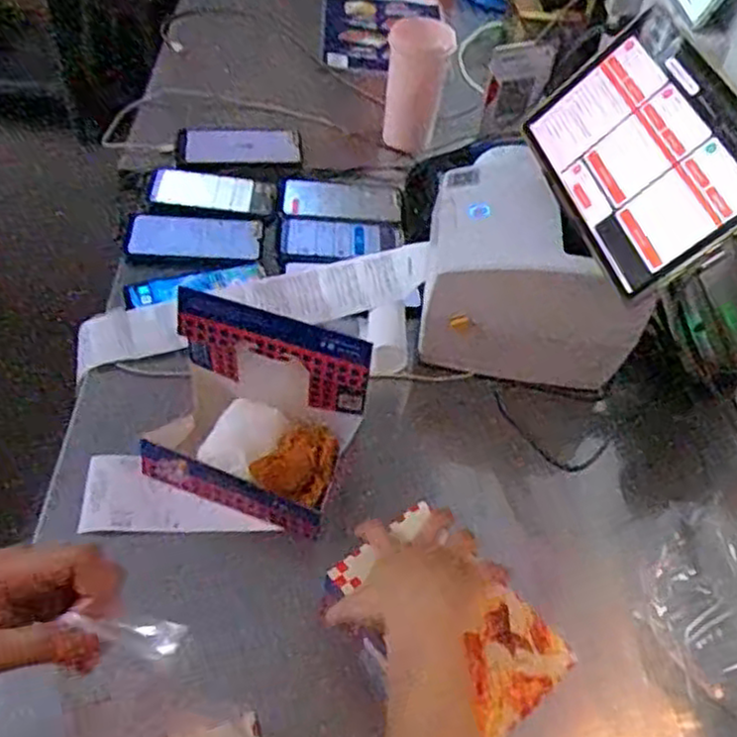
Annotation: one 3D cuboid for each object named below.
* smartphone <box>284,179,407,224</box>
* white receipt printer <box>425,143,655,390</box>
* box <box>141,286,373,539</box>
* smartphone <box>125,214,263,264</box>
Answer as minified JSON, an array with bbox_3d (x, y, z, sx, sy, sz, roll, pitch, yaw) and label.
[{"bbox_3d":[-0.034,-0.219,0.963,0.152,0.014,0.072,3,57,-7],"label":"smartphone"},{"bbox_3d":[0.169,-0.103,0.789,0.214,0.173,0.156,8,50,0],"label":"white receipt printer"},{"bbox_3d":[-0.100,0.036,0.652,0.168,0.145,0.119,19,51,9],"label":"box"},{"bbox_3d":[-0.208,-0.155,0.891,0.157,0.008,0.082,1,50,-5],"label":"smartphone"}]

